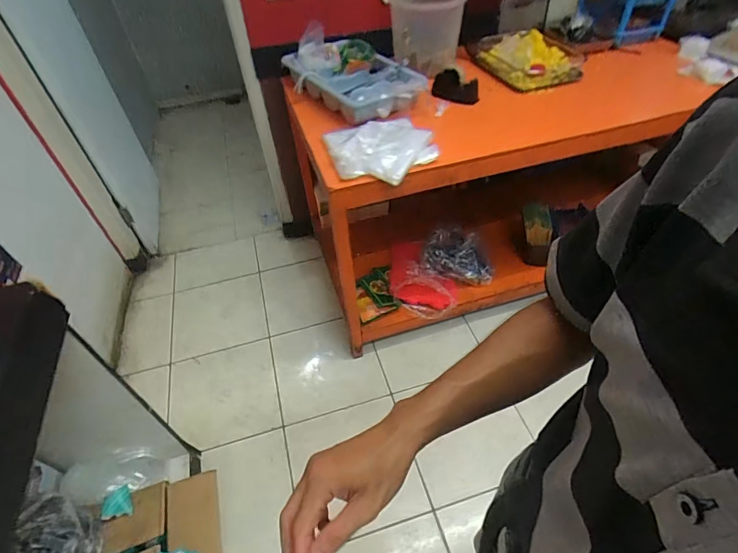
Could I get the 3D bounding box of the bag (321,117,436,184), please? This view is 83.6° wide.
[{"bbox_3d":[0.035,-0.364,1.152,0.293,0.043,0.280,-13,48,-9],"label":"bag"}]

